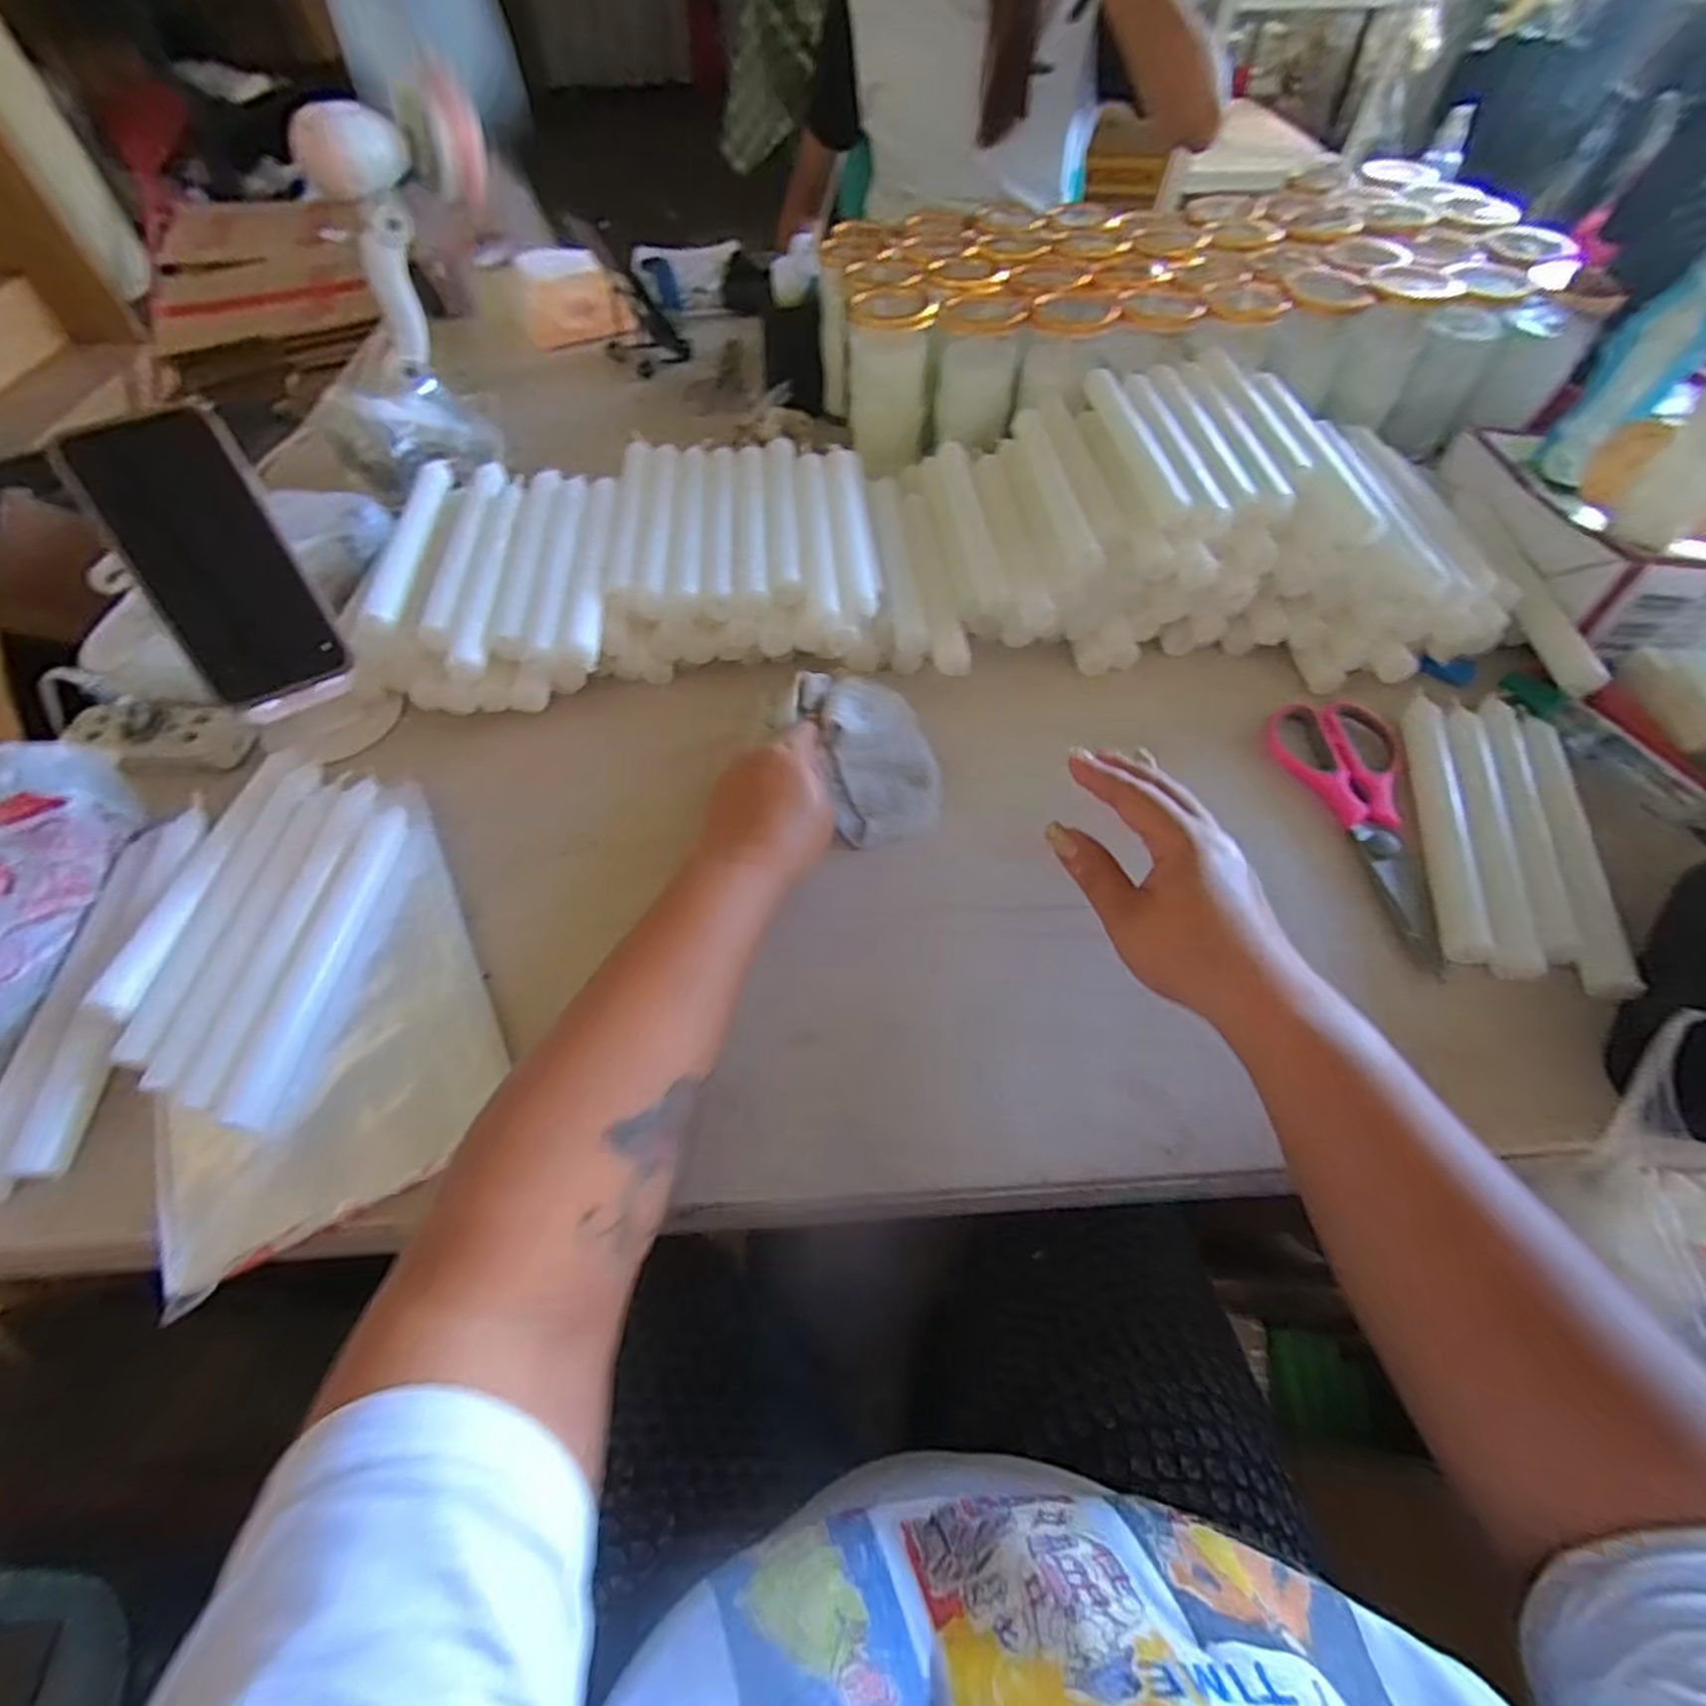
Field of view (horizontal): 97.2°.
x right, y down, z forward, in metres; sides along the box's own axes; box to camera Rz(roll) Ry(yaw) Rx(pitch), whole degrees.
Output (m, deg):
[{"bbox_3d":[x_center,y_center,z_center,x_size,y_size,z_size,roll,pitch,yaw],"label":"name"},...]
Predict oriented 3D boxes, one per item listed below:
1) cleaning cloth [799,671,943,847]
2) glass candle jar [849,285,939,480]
[{"bbox_3d":[0.013,-0.066,0.481,0.072,0.032,0.120,-16,85,-18],"label":"cleaning cloth"},{"bbox_3d":[0.029,-0.404,0.648,0.069,0.121,0.059,-3,55,-1],"label":"glass candle jar"}]

